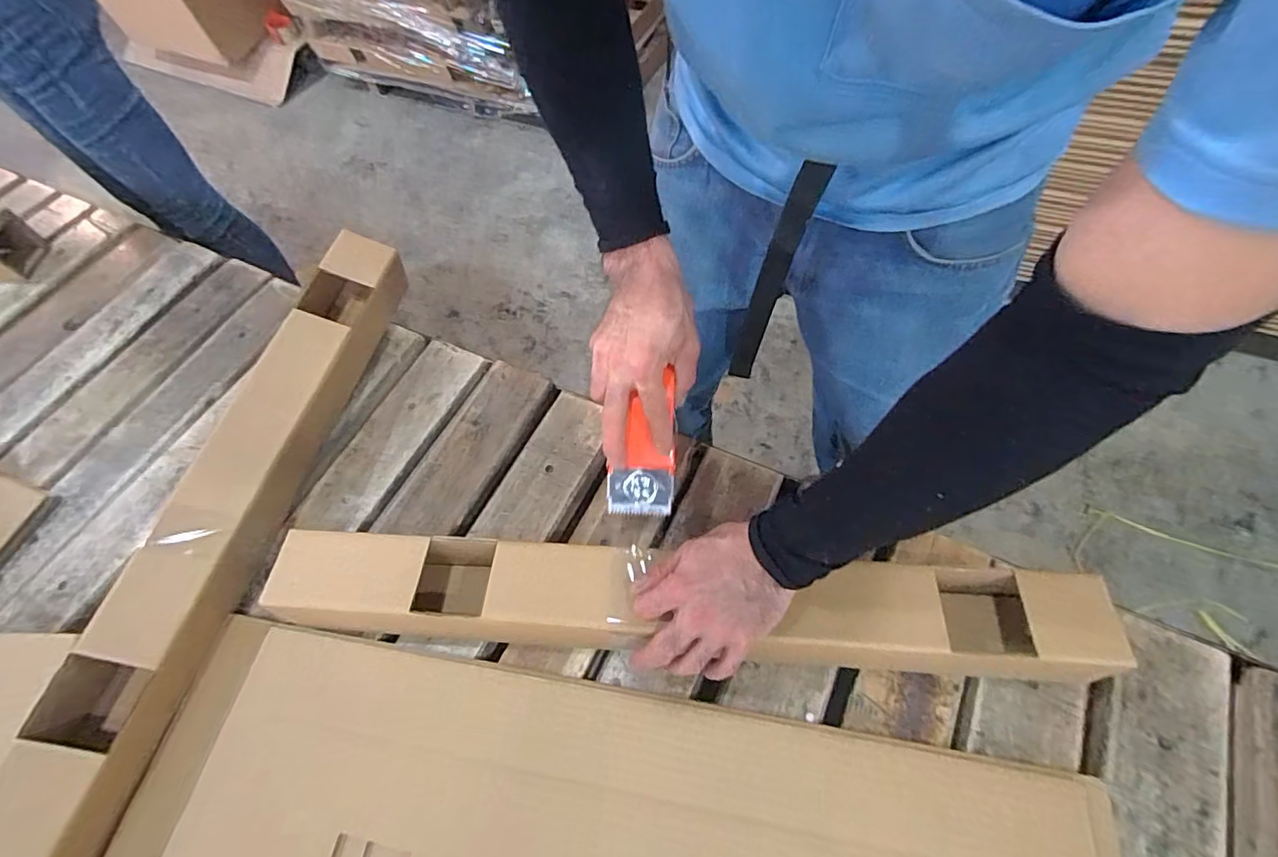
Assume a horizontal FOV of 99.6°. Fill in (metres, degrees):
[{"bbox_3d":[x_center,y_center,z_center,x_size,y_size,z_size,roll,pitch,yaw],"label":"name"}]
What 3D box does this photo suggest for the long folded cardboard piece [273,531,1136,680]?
[{"bbox_3d":[0.030,0.150,0.485,0.695,0.098,0.079,2,56,6],"label":"long folded cardboard piece"}]

